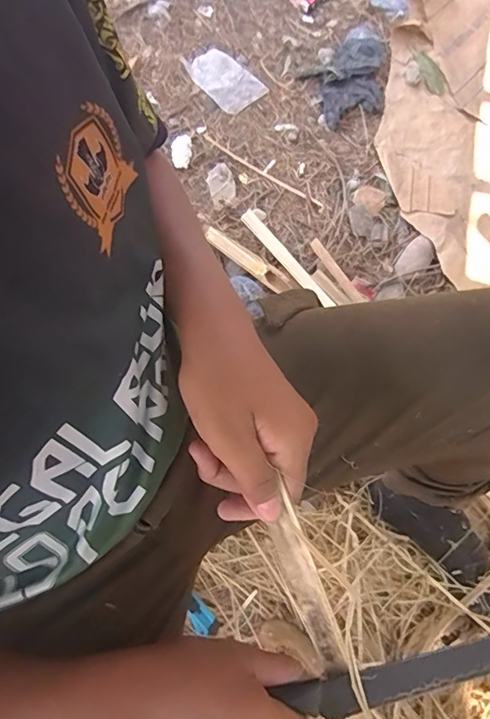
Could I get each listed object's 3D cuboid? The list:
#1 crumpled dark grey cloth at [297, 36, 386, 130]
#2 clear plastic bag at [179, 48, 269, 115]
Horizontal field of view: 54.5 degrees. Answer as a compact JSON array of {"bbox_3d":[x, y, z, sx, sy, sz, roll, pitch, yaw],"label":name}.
[{"bbox_3d":[0.250,-0.641,1.089,0.175,0.023,0.278,42,72,13],"label":"crumpled dark grey cloth"},{"bbox_3d":[-0.047,-0.613,1.039,0.118,0.007,0.161,-41,85,-18],"label":"clear plastic bag"}]

